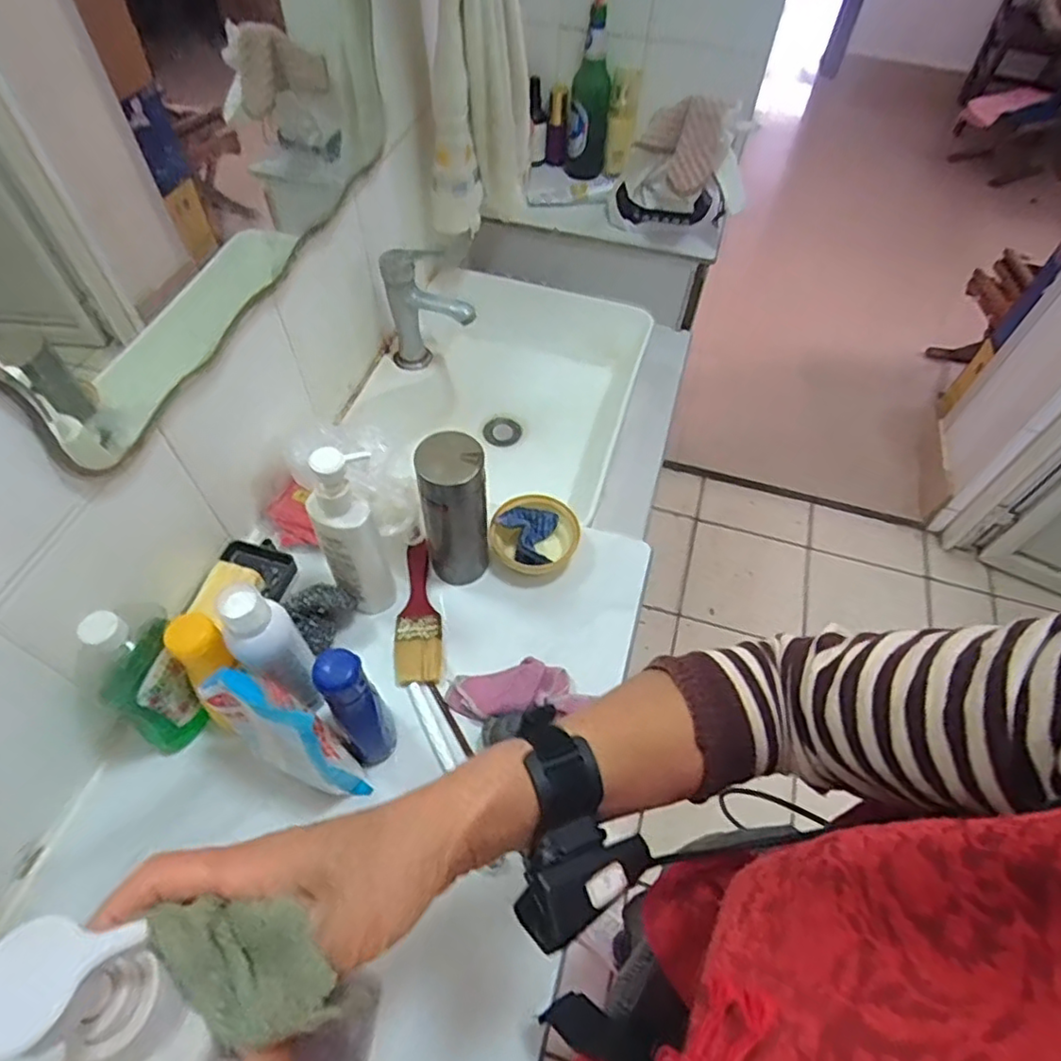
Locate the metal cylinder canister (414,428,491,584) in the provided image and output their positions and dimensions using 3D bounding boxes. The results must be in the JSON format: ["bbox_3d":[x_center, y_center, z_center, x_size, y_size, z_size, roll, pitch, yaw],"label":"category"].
[{"bbox_3d":[-0.075,-0.015,0.666,0.062,0.194,0.059,1,56,-1],"label":"metal cylinder canister"}]

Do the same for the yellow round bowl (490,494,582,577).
[{"bbox_3d":[0.003,0.011,0.741,0.098,0.055,0.096,1,56,-1],"label":"yellow round bowl"}]

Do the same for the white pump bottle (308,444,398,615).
[{"bbox_3d":[-0.163,0.018,0.612,0.063,0.219,0.067,-20,59,-15],"label":"white pump bottle"}]

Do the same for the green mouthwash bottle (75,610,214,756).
[{"bbox_3d":[-0.330,0.131,0.562,0.050,0.181,0.078,38,63,21],"label":"green mouthwash bottle"}]

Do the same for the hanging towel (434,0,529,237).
[{"bbox_3d":[-0.070,-0.582,0.859,0.124,0.345,0.103,5,56,1],"label":"hanging towel"}]

